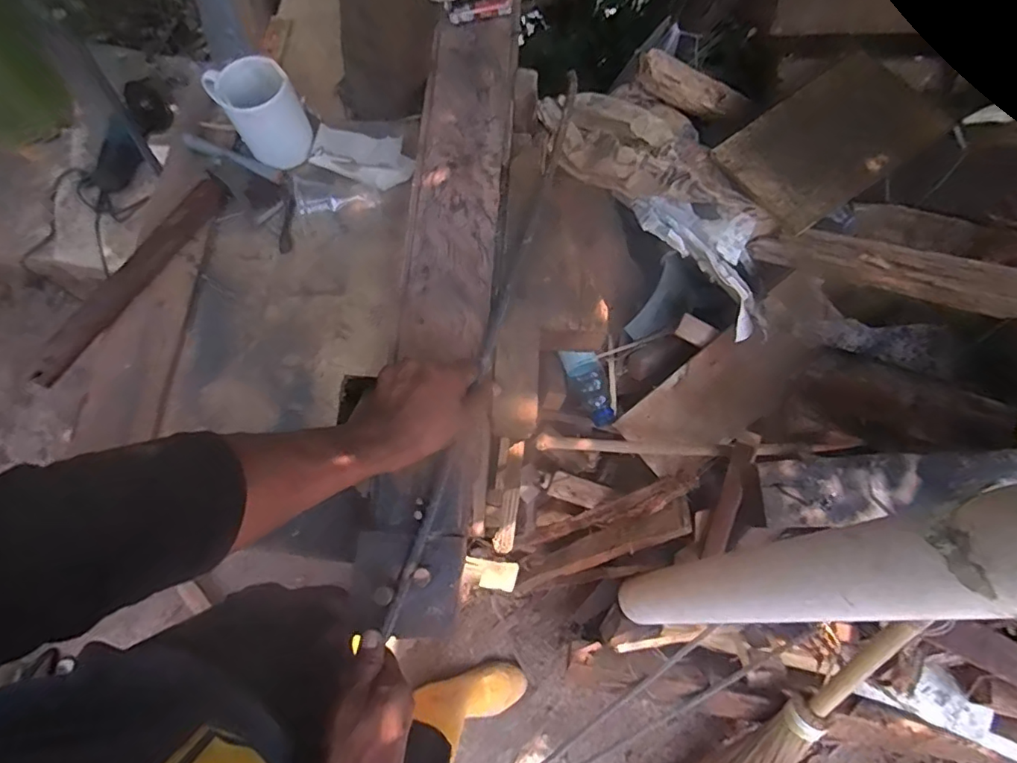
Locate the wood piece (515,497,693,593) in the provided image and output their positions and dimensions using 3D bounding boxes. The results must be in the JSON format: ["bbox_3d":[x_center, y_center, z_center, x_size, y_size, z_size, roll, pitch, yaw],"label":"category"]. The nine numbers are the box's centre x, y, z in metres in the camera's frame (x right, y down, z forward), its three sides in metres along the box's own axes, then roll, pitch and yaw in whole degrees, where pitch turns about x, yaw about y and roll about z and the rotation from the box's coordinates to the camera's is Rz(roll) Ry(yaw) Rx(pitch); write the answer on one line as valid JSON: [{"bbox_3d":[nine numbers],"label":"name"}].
[{"bbox_3d":[0.168,0.327,1.059,0.426,0.042,0.062,-38,78,36],"label":"wood piece"}]

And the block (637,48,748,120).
[{"bbox_3d":[0.307,-0.495,0.929,0.202,0.057,0.052,8,78,-25],"label":"block"}]

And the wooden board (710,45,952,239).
[{"bbox_3d":[0.504,-0.381,0.865,0.295,0.023,0.200,-35,70,1],"label":"wooden board"}]

